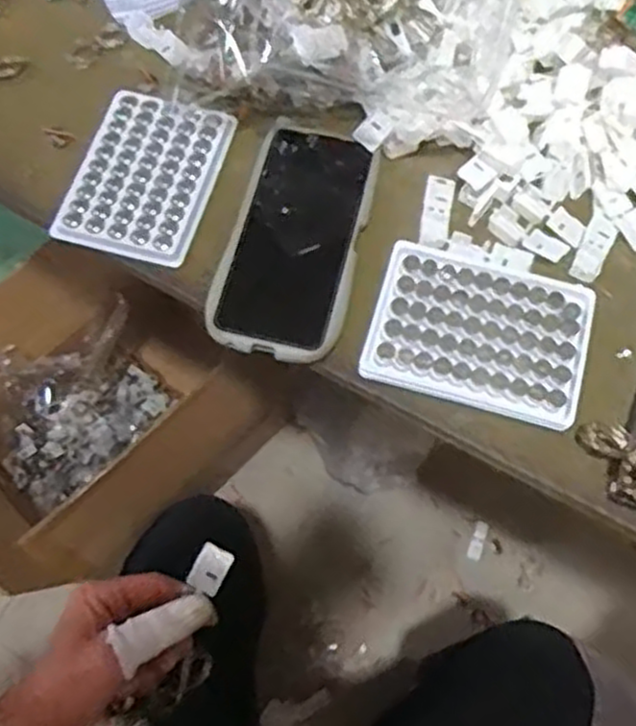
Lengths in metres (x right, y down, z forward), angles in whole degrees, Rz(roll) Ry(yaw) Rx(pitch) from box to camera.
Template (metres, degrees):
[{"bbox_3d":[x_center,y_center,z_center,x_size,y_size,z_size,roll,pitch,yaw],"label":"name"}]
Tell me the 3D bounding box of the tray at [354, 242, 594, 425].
[{"bbox_3d":[0.100,-0.021,0.470,0.129,0.011,0.097,15,68,7],"label":"tray"}]

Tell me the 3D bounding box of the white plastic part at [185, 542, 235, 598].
[{"bbox_3d":[-0.065,0.126,0.463,0.020,0.004,0.026,29,82,2],"label":"white plastic part"}]

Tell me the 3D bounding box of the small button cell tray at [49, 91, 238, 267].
[{"bbox_3d":[-0.118,-0.129,0.523,0.090,0.006,0.122,15,68,7],"label":"small button cell tray"}]

